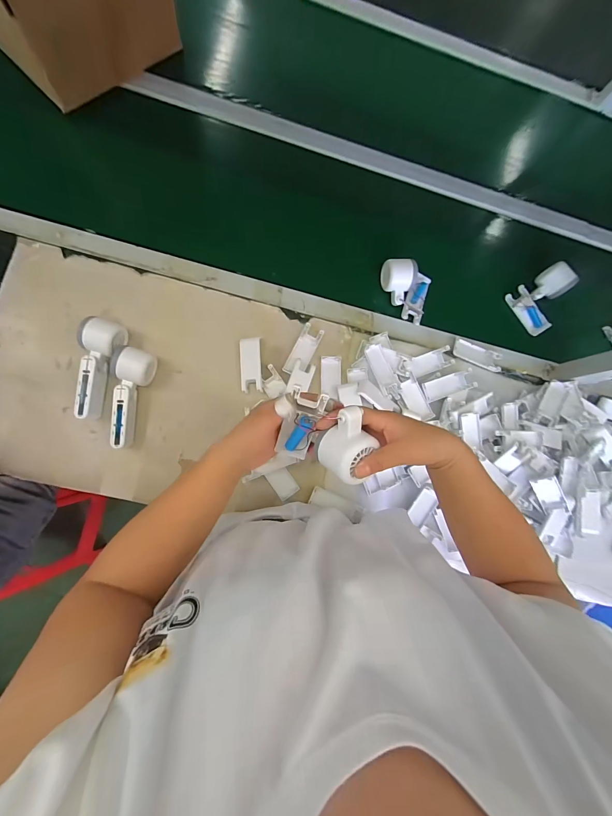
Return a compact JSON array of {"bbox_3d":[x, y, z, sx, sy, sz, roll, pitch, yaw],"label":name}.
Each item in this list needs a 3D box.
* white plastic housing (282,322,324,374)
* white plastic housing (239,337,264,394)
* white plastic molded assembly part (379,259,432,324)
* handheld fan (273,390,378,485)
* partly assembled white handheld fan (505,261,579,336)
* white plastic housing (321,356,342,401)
[{"bbox_3d":[-0.005,-0.110,0.605,0.040,0.011,0.103,27,80,-3],"label":"white plastic housing"},{"bbox_3d":[-0.102,-0.079,0.587,0.039,0.032,0.098,-3,83,-7],"label":"white plastic housing"},{"bbox_3d":[0.197,-0.232,0.621,0.098,0.060,0.096,11,82,-5],"label":"white plastic molded assembly part"},{"bbox_3d":[0.021,0.033,0.353,0.095,0.068,0.068,24,81,-3],"label":"handheld fan"},{"bbox_3d":[0.516,-0.233,0.675,0.118,0.053,0.108,-33,88,-10],"label":"partly assembled white handheld fan"},{"bbox_3d":[0.050,-0.058,0.606,0.040,0.011,0.084,1,83,-7],"label":"white plastic housing"}]

